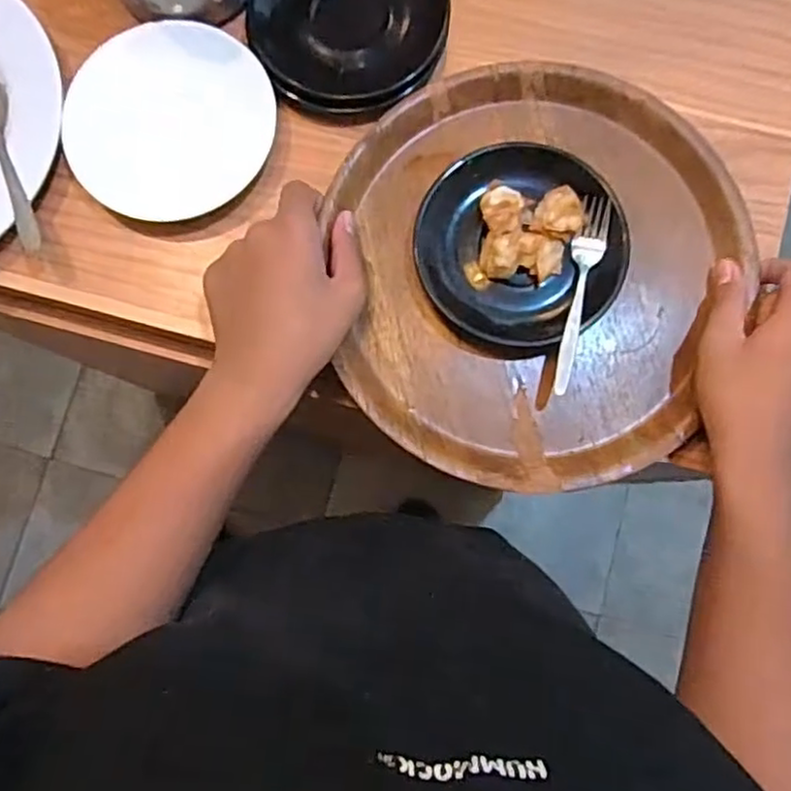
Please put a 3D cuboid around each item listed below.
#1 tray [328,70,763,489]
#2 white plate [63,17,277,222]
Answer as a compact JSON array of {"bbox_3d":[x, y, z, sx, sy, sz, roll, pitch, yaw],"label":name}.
[{"bbox_3d":[0.100,-0.086,0.466,0.267,0.033,0.286,0,82,1],"label":"tray"},{"bbox_3d":[-0.158,-0.196,0.485,0.139,0.013,0.141,0,82,1],"label":"white plate"}]

